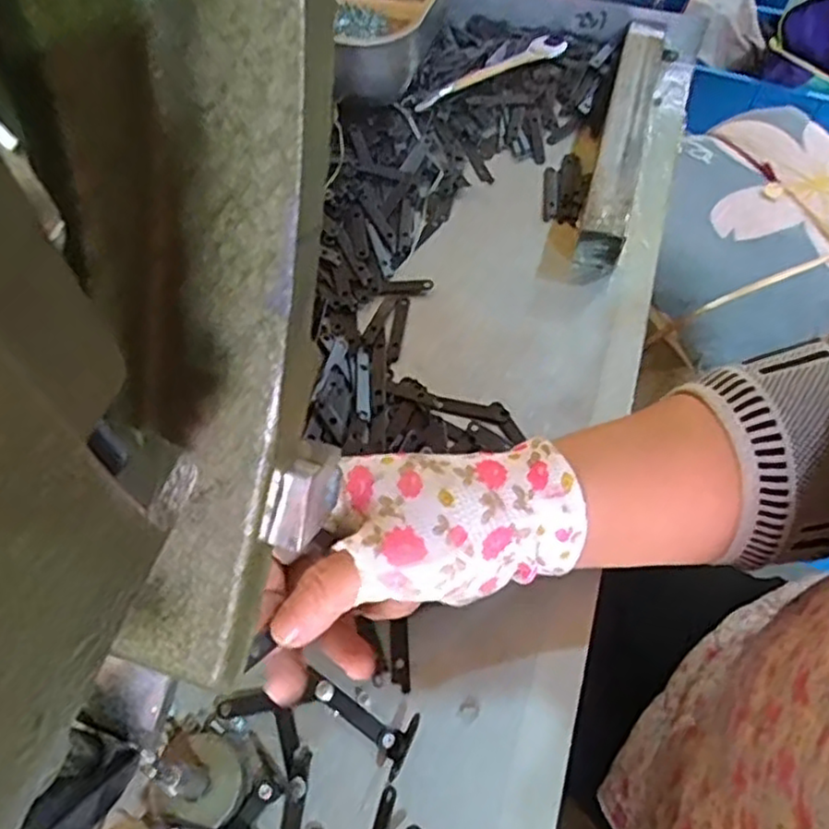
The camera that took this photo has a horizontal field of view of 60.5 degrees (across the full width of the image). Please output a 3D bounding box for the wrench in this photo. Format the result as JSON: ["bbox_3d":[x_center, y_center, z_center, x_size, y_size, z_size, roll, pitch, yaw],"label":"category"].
[{"bbox_3d":[0.060,-0.267,0.560,0.142,0.010,0.030,-34,67,-19],"label":"wrench"}]

